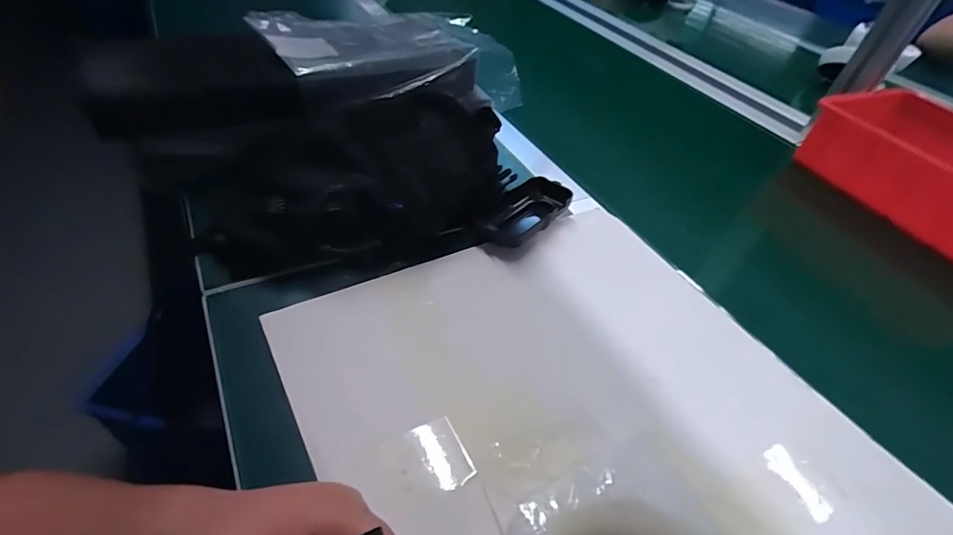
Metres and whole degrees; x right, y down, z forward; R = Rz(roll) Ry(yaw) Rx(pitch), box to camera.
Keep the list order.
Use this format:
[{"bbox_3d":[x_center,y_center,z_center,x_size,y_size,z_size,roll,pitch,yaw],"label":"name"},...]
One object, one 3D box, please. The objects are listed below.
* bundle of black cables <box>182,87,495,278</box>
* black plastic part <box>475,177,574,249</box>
[{"bbox_3d":[-0.087,-0.084,0.422,0.315,0.083,0.157,-17,50,-25],"label":"bundle of black cables"},{"bbox_3d":[0.049,-0.055,0.451,0.108,0.026,0.054,-32,58,-34],"label":"black plastic part"}]

